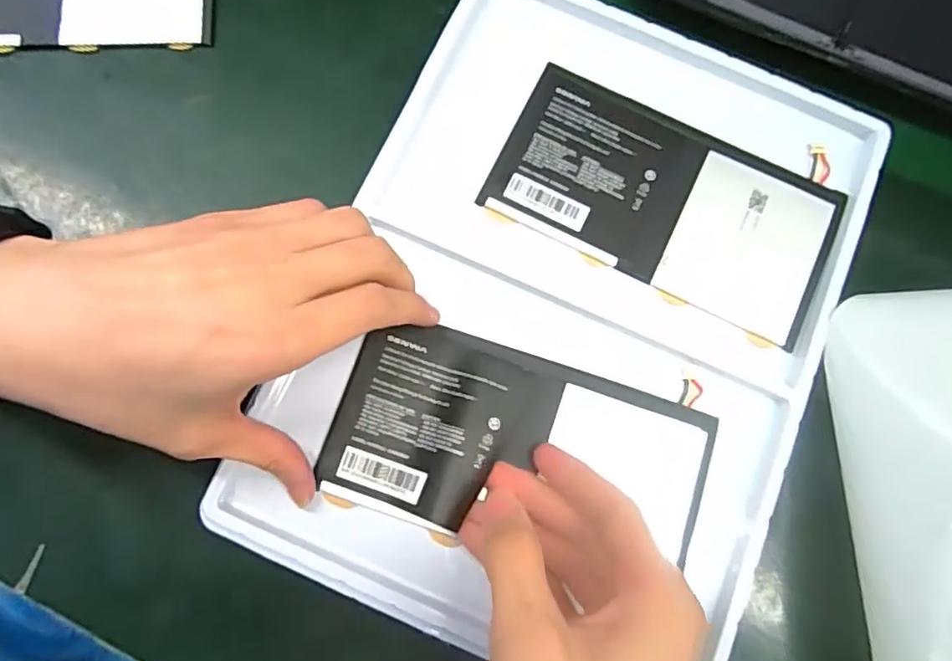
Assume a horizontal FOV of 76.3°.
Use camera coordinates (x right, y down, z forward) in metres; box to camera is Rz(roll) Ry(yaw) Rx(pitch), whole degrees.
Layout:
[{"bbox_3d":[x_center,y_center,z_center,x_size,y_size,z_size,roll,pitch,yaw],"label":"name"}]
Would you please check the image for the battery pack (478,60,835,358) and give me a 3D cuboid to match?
[{"bbox_3d":[0.097,-0.068,0.312,0.169,0.007,0.094,26,76,2],"label":"battery pack"}]

